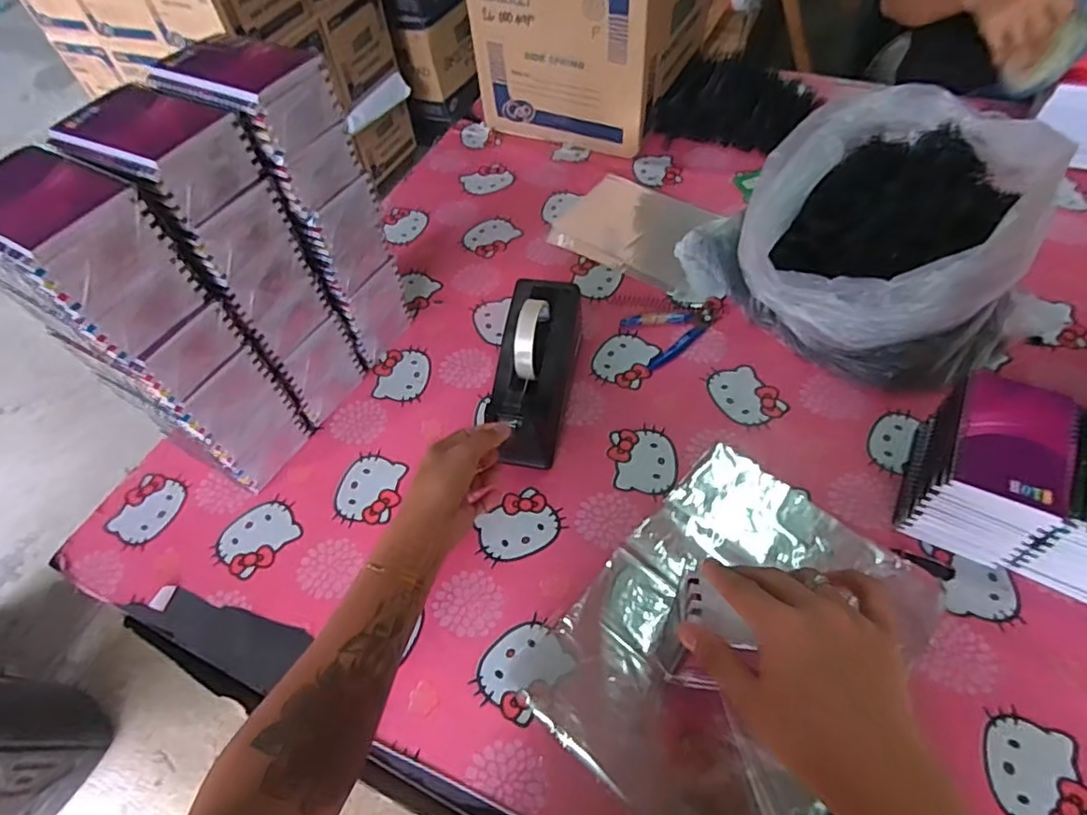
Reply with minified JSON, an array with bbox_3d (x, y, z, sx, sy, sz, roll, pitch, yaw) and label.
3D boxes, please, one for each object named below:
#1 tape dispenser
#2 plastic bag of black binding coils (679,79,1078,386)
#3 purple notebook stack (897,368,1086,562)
[{"bbox_3d":[-0.010,-0.044,0.659,0.074,0.125,0.211,6,55,9],"label":"tape dispenser"},{"bbox_3d":[0.401,-0.205,0.694,0.346,0.180,0.314,-21,56,-10],"label":"plastic bag of black binding coils"},{"bbox_3d":[0.404,0.056,0.548,0.099,0.121,0.130,23,60,19],"label":"purple notebook stack"}]

